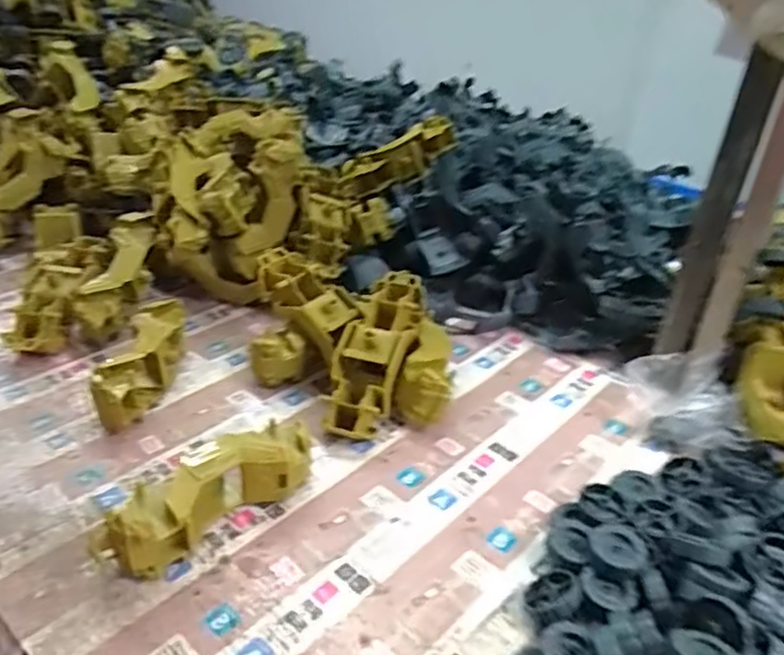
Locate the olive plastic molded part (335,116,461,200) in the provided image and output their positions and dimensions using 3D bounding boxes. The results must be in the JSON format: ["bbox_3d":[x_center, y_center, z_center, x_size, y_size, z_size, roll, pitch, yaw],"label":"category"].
[{"bbox_3d":[0.010,-0.220,0.849,0.178,0.048,0.052,-33,43,-14],"label":"olive plastic molded part"}]

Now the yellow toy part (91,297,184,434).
[{"bbox_3d":[-0.241,0.030,0.643,0.053,0.059,0.166,3,33,-2],"label":"yellow toy part"}]

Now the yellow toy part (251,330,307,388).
[{"bbox_3d":[-0.114,0.034,0.658,0.051,0.056,0.035,1,33,-5],"label":"yellow toy part"}]

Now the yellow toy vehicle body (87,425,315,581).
[{"bbox_3d":[-0.137,0.125,0.486,0.159,0.061,0.050,-24,42,-36],"label":"yellow toy vehicle body"}]

